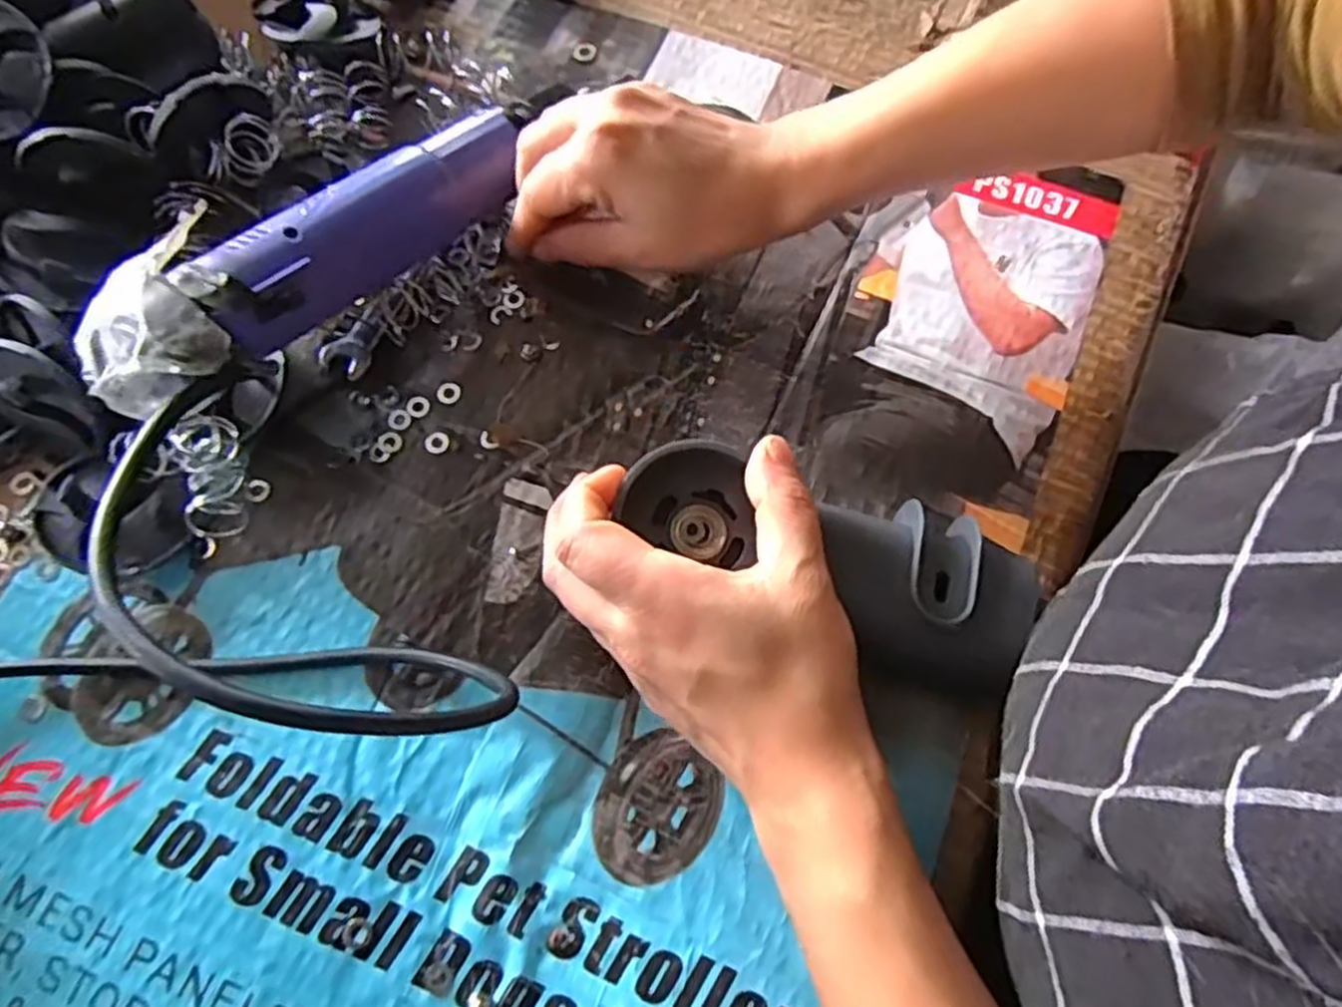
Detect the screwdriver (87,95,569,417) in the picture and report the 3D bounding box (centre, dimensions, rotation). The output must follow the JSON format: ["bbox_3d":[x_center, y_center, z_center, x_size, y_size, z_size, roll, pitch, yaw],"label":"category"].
[{"bbox_3d":[-0.136,-0.109,0.320,0.046,0.037,0.202,39,60,11],"label":"screwdriver"}]

